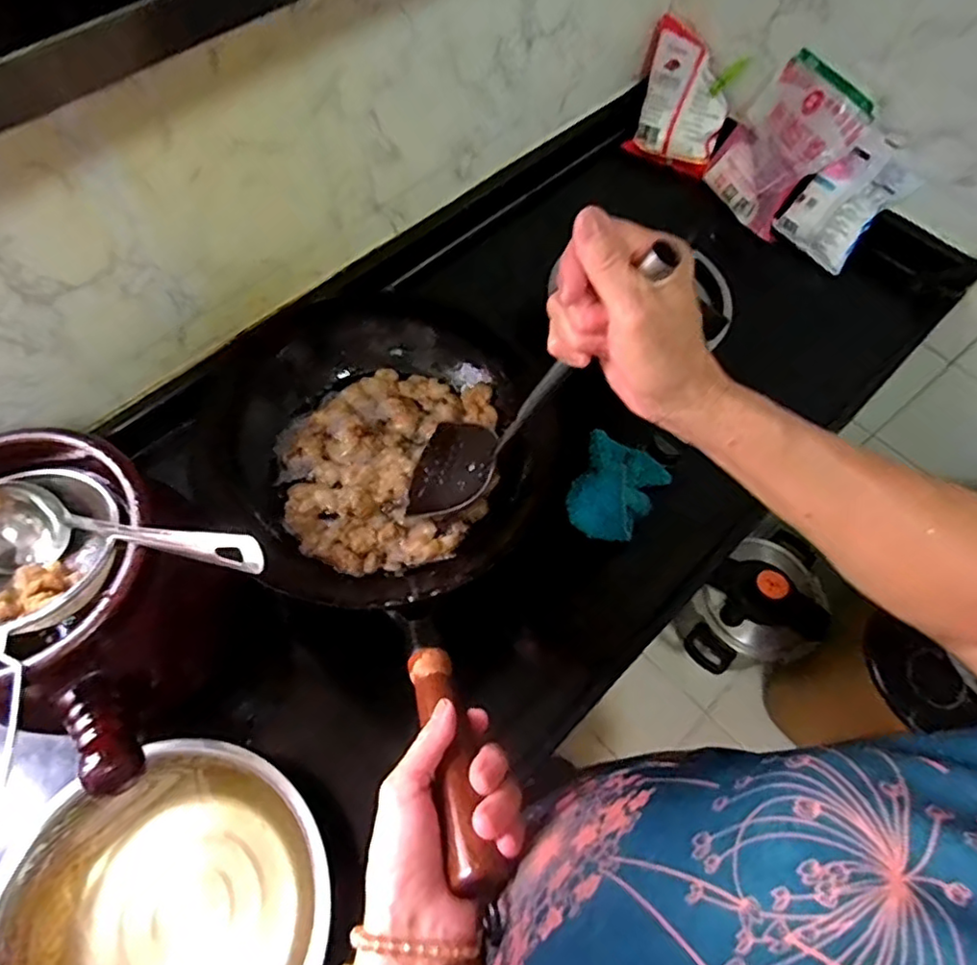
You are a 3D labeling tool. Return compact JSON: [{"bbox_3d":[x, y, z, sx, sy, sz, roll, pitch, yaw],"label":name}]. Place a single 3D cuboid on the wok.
[{"bbox_3d":[-0.065,0.057,0.522,0.241,0.160,0.456,-14,64,-9],"label":"wok"}]

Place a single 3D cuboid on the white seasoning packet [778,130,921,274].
[{"bbox_3d":[0.496,-0.389,0.877,0.111,0.027,0.157,44,109,8],"label":"white seasoning packet"}]

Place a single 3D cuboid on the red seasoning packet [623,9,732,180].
[{"bbox_3d":[0.291,-0.579,0.958,0.146,0.047,0.187,23,108,7],"label":"red seasoning packet"}]

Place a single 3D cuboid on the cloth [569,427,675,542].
[{"bbox_3d":[0.137,0.005,0.663,0.094,0.046,0.118,21,64,9],"label":"cloth"}]

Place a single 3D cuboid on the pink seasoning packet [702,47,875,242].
[{"bbox_3d":[0.409,-0.477,0.894,0.041,0.199,0.164,-5,55,-44],"label":"pink seasoning packet"}]

